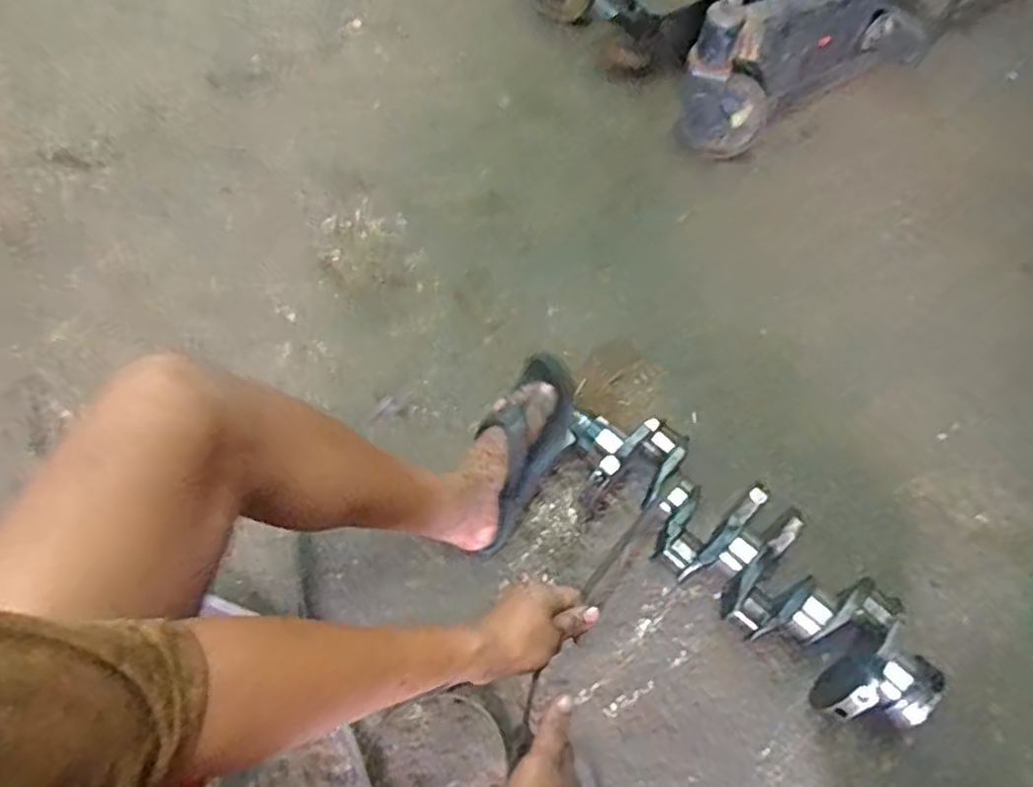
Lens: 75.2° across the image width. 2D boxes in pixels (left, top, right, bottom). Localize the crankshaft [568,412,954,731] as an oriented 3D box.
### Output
[{"bbox_3d":[0.266,0.195,0.825,0.490,0.135,0.152,42,72,16],"label":"crankshaft"}]

